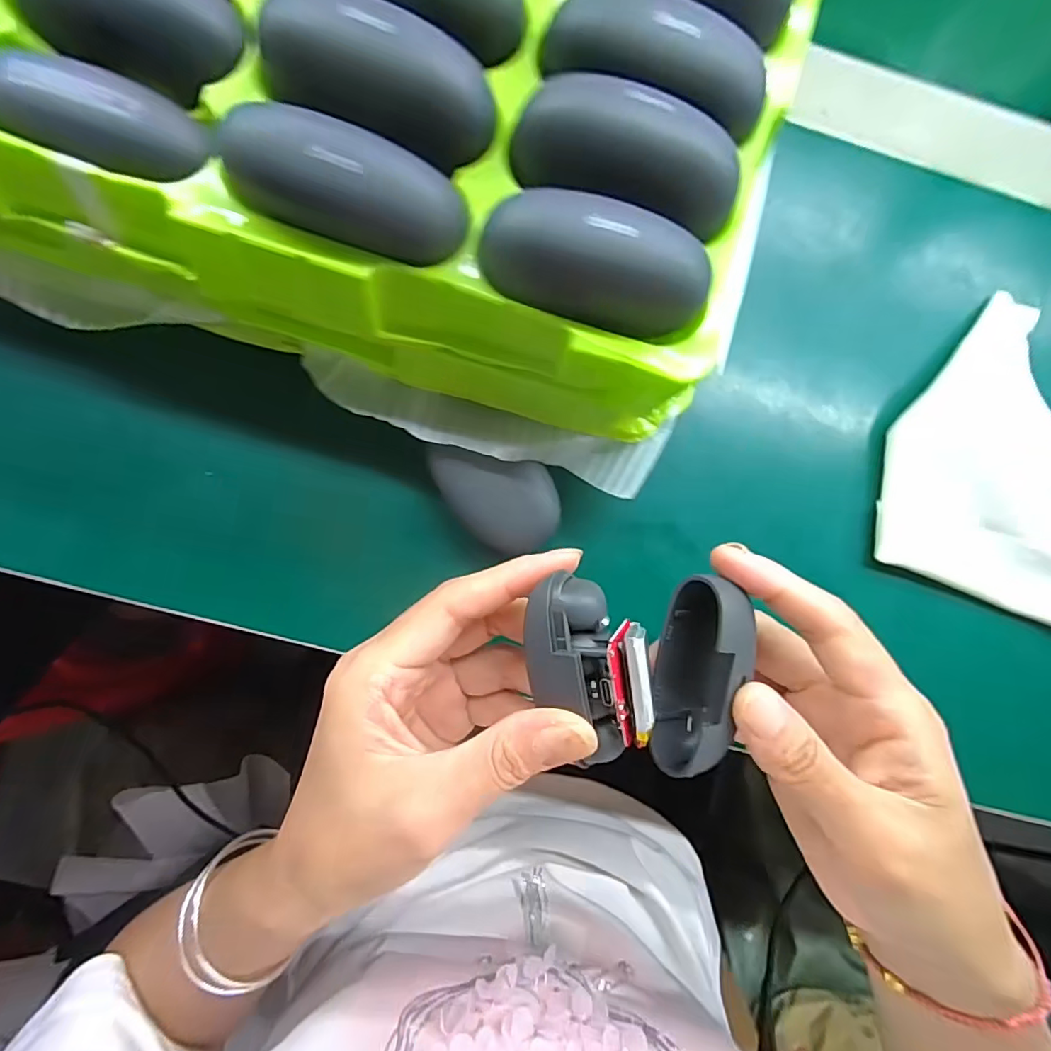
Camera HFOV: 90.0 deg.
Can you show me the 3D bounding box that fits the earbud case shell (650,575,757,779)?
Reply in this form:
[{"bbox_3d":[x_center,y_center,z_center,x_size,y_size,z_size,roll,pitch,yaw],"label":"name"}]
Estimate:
[{"bbox_3d":[0.063,0.051,0.185,0.027,0.027,0.067,8,101,-1],"label":"earbud case shell"}]

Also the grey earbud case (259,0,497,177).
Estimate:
[{"bbox_3d":[-0.038,-0.121,0.144,0.060,0.023,0.026,14,88,-14],"label":"grey earbud case"}]

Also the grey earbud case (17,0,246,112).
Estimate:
[{"bbox_3d":[-0.111,-0.145,0.147,0.060,0.019,0.032,27,87,-4],"label":"grey earbud case"}]

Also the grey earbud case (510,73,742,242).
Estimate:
[{"bbox_3d":[0.030,-0.107,0.150,0.066,0.027,0.023,13,88,-4],"label":"grey earbud case"}]

